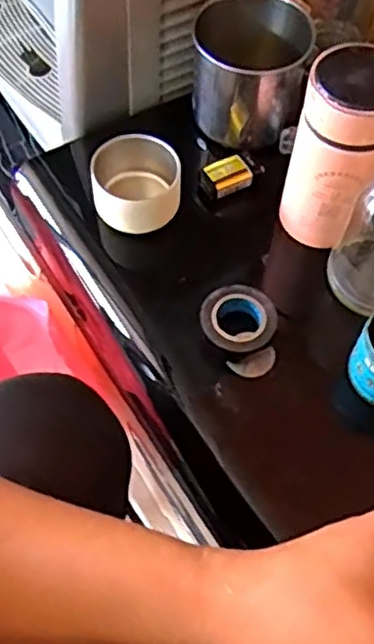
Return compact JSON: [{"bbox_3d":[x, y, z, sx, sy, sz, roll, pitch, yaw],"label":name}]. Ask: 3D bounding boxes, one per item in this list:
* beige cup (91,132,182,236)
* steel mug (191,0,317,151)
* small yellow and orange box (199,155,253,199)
[{"bbox_3d":[-0.039,-0.104,0.529,0.064,0.056,0.065,1,59,-2],"label":"beige cup"},{"bbox_3d":[0.051,-0.204,0.559,0.091,0.096,0.075,10,59,3],"label":"steel mug"},{"bbox_3d":[0.030,-0.116,0.544,0.037,0.015,0.026,-23,63,-16],"label":"small yellow and orange box"}]

